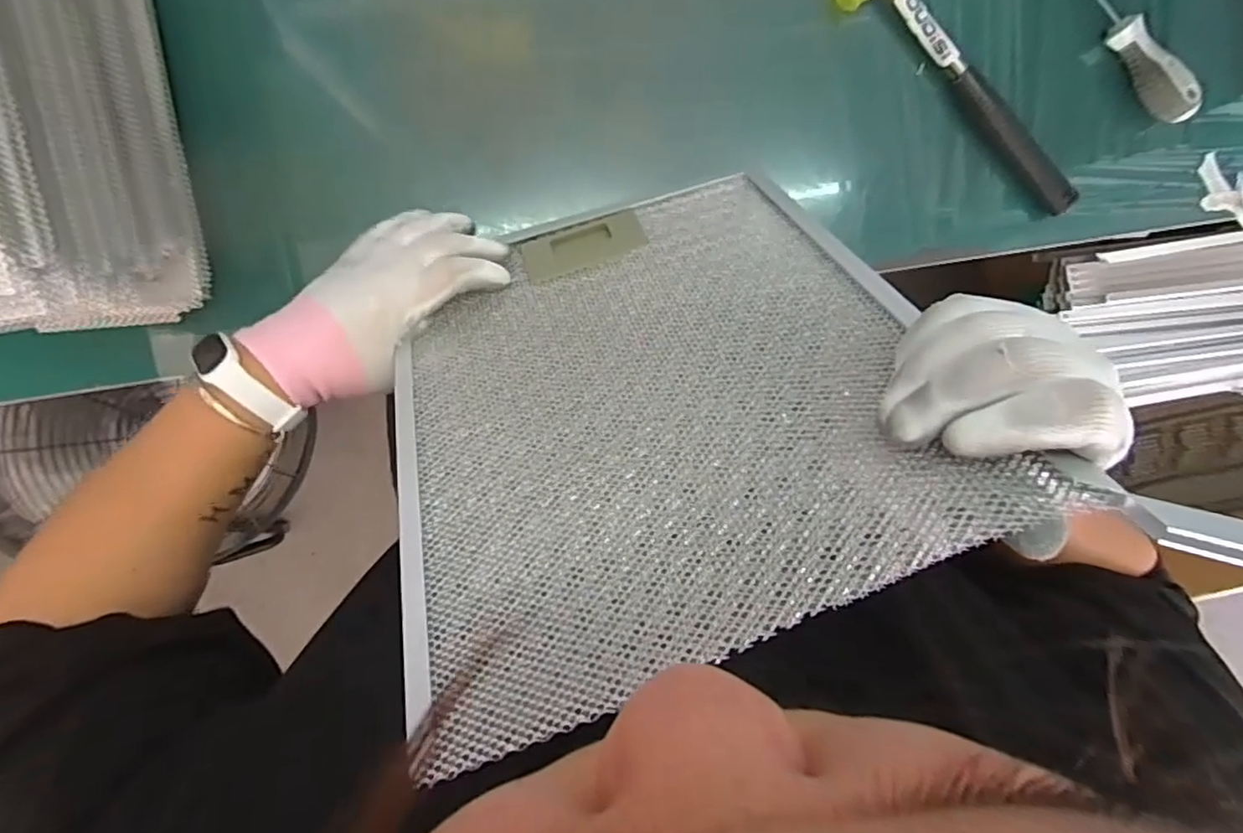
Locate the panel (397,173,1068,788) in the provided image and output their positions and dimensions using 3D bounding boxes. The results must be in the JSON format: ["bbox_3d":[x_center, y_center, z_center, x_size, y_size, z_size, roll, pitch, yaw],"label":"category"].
[{"bbox_3d":[0.003,-0.025,0.334,0.266,0.322,0.024,-22,136,2],"label":"panel"}]

